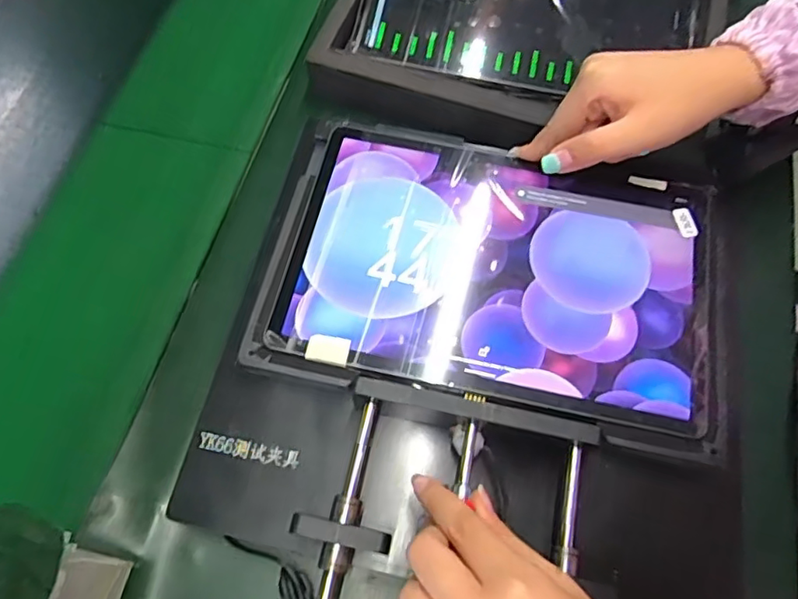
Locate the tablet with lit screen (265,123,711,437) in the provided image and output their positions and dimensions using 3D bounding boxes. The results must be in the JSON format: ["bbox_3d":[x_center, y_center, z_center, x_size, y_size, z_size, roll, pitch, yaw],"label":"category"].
[{"bbox_3d":[0.063,-0.021,0.367,0.253,0.013,0.169,12,66,7],"label":"tablet with lit screen"}]

